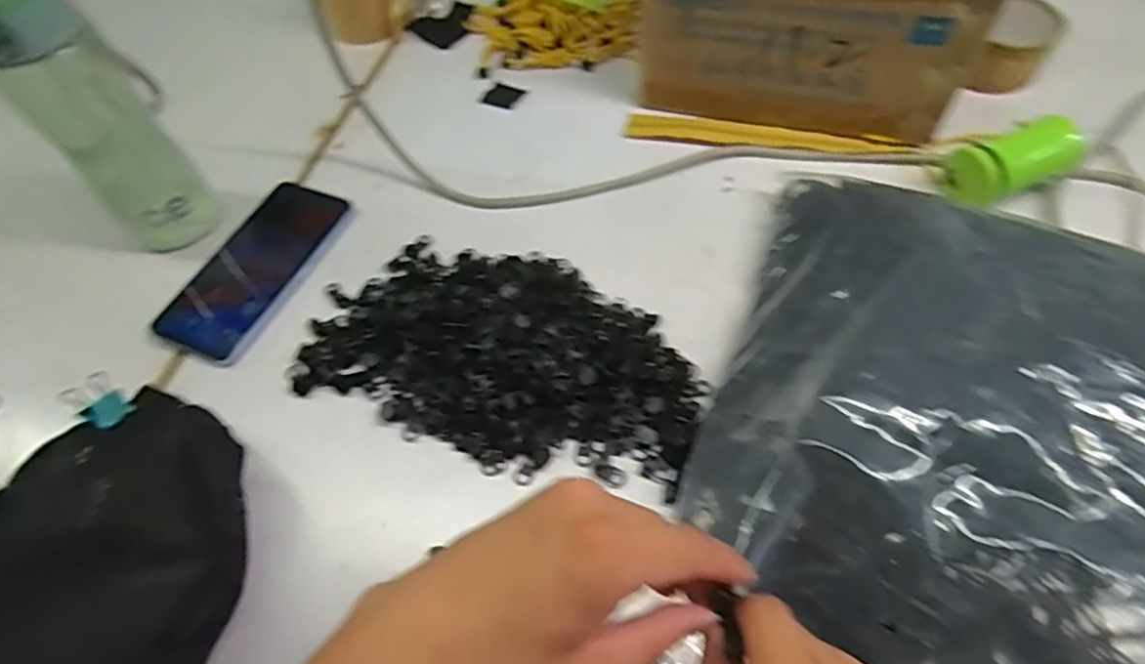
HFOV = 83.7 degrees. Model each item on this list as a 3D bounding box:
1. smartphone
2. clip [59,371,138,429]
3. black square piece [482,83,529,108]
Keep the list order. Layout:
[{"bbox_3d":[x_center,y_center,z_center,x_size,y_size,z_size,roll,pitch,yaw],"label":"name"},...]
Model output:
[{"bbox_3d":[-0.238,-0.051,0.485,0.078,0.013,0.159,18,60,14],"label":"smartphone"},{"bbox_3d":[-0.273,0.042,0.367,0.024,0.030,0.028,-20,28,15],"label":"clip"},{"bbox_3d":[-0.064,-0.222,0.602,0.029,0.008,0.035,17,59,14],"label":"black square piece"}]

